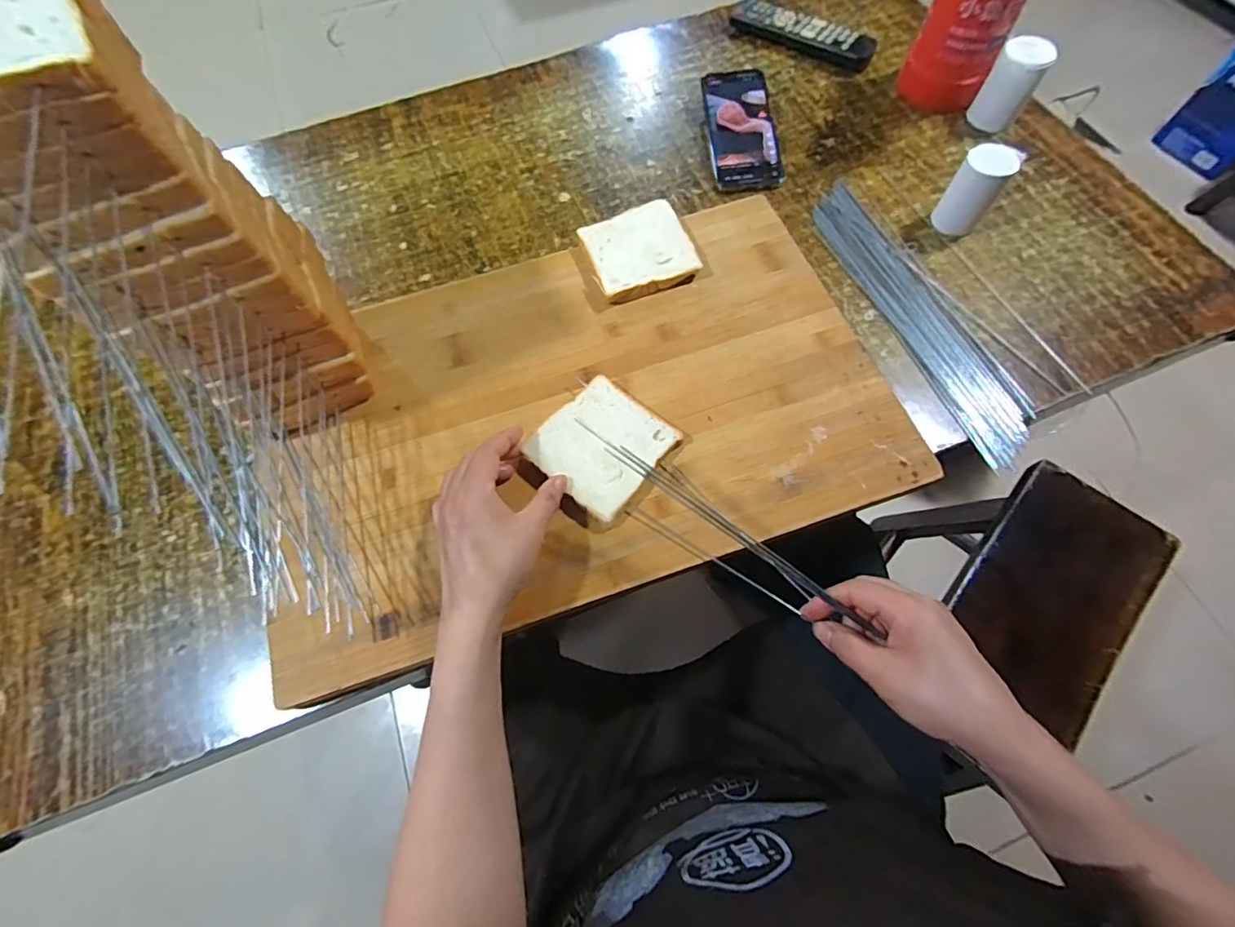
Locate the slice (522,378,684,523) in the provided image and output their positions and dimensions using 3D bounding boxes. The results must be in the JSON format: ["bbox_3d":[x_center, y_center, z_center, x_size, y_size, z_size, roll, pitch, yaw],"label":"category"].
[{"bbox_3d":[-0.012,-0.017,0.441,0.093,0.011,0.101,37,72,17],"label":"slice"}]

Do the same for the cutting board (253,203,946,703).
[{"bbox_3d":[-0.040,-0.053,0.477,0.537,0.015,0.343,-18,66,-5],"label":"cutting board"}]

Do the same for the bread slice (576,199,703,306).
[{"bbox_3d":[0.022,-0.214,0.533,0.102,0.018,0.099,-17,66,-5],"label":"bread slice"}]

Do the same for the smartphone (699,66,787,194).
[{"bbox_3d":[0.146,-0.397,0.620,0.078,0.015,0.171,-5,78,3],"label":"smartphone"}]

